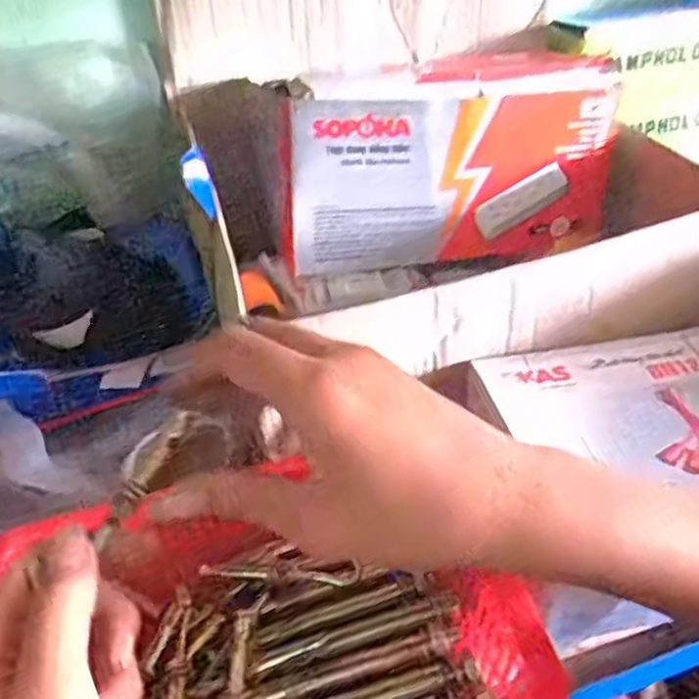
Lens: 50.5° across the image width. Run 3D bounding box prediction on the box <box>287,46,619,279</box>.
[{"bbox_3d":[0.074,-0.145,0.560,0.248,0.132,0.079,-12,43,-11],"label":"box"}]

